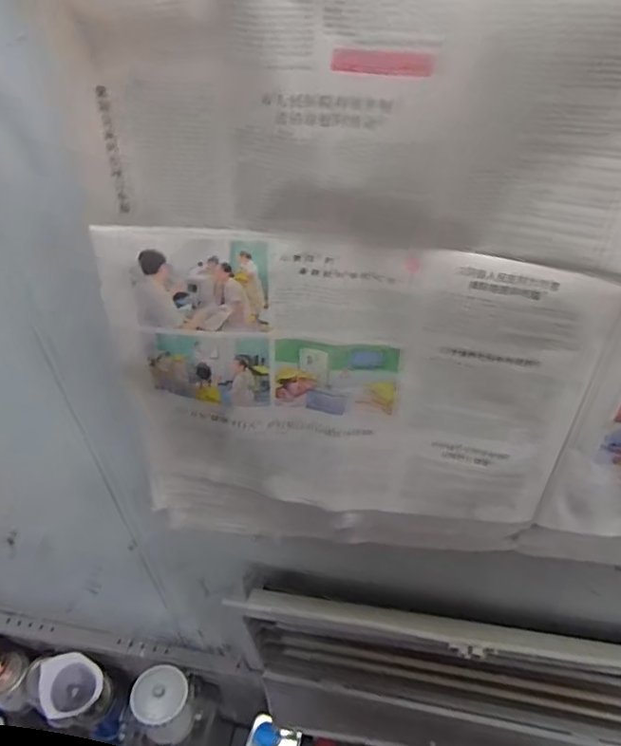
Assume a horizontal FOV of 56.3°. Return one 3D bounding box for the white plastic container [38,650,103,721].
[{"bbox_3d":[-0.489,0.644,1.209,0.117,0.084,0.111,-14,45,-11],"label":"white plastic container"}]

